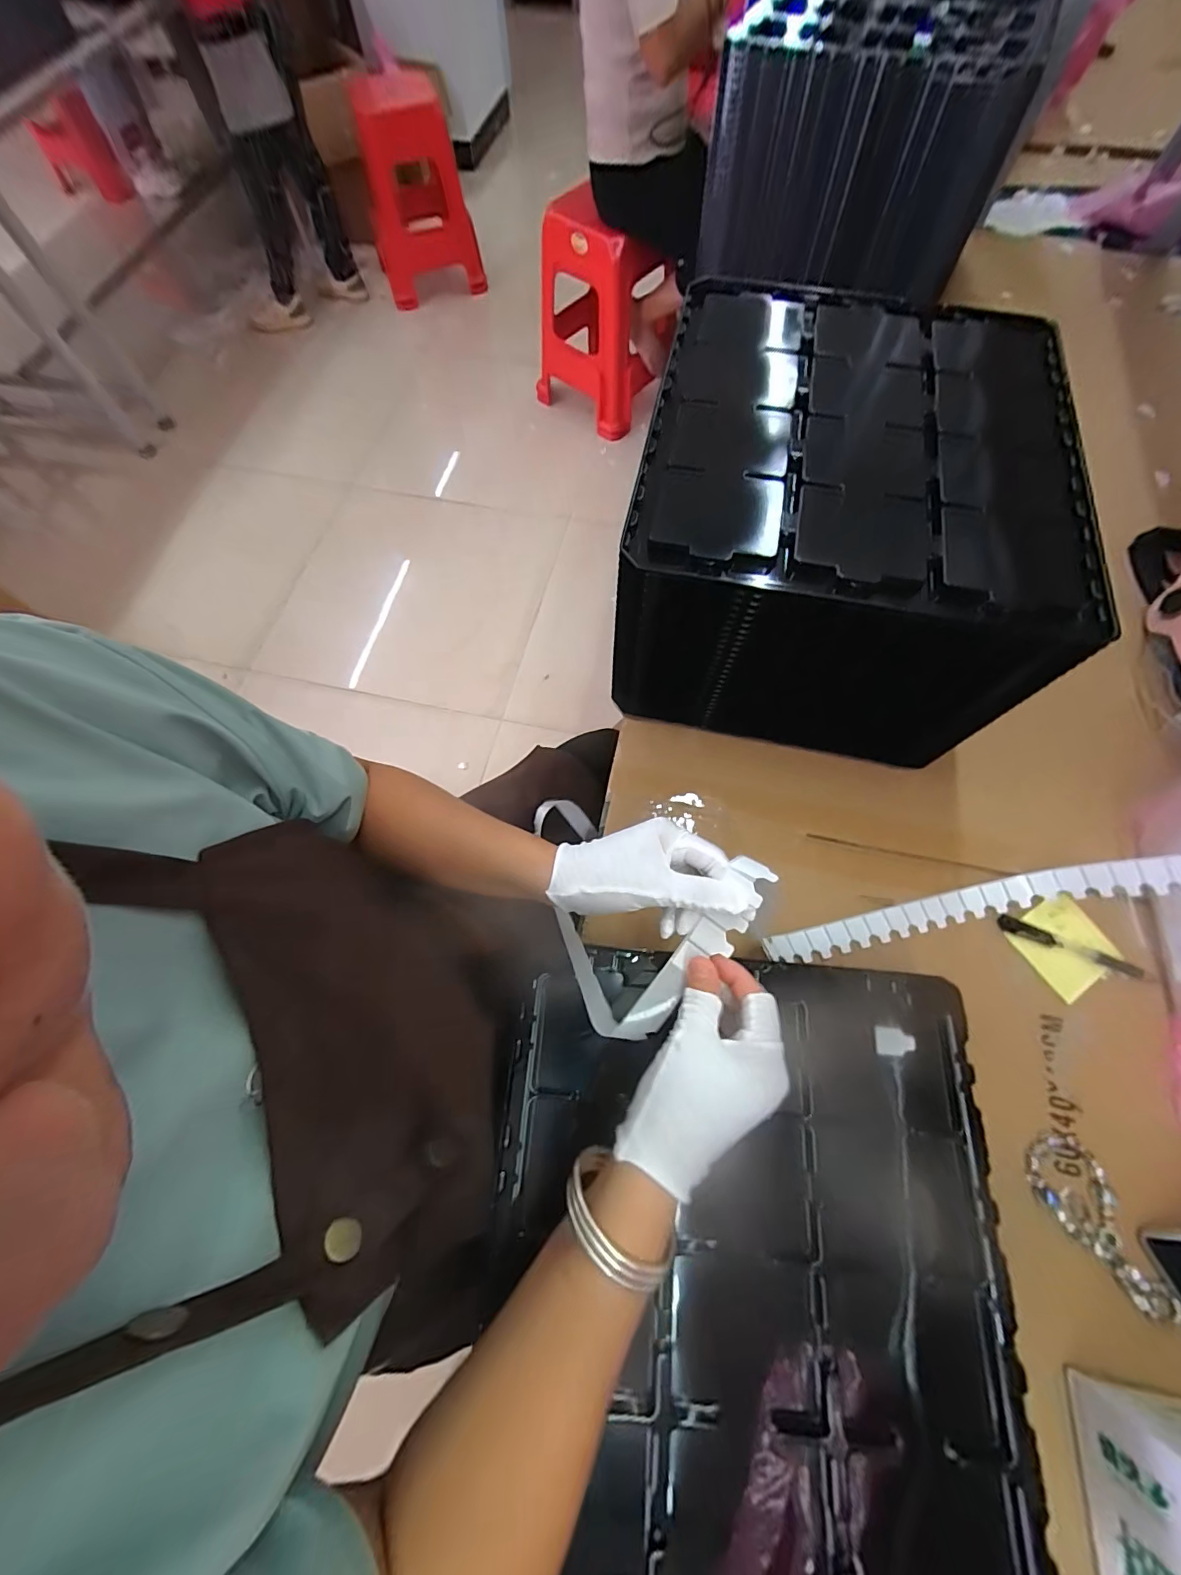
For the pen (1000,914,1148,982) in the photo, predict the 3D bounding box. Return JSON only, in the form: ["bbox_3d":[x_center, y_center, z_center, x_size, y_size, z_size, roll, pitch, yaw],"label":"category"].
[{"bbox_3d":[0.450,0.149,0.472,0.125,0.006,0.014,21,71,9],"label":"pen"}]

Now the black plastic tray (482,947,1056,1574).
[{"bbox_3d":[0.102,0.312,0.337,0.326,0.024,0.369,4,69,3],"label":"black plastic tray"}]

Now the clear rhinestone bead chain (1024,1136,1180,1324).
[{"bbox_3d":[0.406,0.342,0.396,0.058,0.004,0.126,-34,71,-11],"label":"clear rhinestone bead chain"}]

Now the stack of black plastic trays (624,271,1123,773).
[{"bbox_3d":[0.227,-0.251,0.512,0.336,0.227,0.354,11,69,6],"label":"stack of black plastic trays"}]

